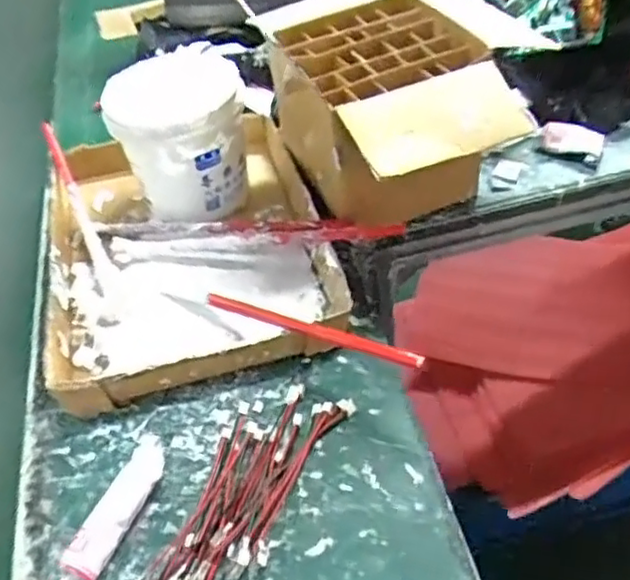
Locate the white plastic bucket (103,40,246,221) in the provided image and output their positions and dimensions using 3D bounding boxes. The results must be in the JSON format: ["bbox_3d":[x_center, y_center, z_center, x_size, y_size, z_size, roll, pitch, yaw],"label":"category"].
[{"bbox_3d":[-0.124,-0.144,0.618,0.116,0.122,0.127,-3,49,3],"label":"white plastic bucket"}]

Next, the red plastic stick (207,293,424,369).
[{"bbox_3d":[-0.008,0.027,0.480,0.205,0.014,0.009,14,48,39],"label":"red plastic stick"}]

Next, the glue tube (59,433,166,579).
[{"bbox_3d":[-0.137,0.155,0.429,0.028,0.020,0.130,17,53,22],"label":"glue tube"}]

